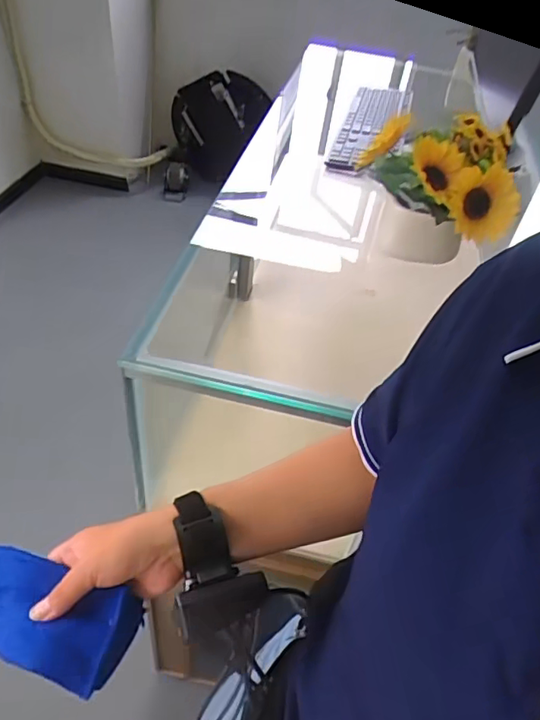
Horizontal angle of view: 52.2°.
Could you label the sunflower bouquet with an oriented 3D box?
[{"bbox_3d":[0.213,-0.231,0.684,0.162,0.094,0.146,-3,44,-10],"label":"sunflower bouquet"}]

